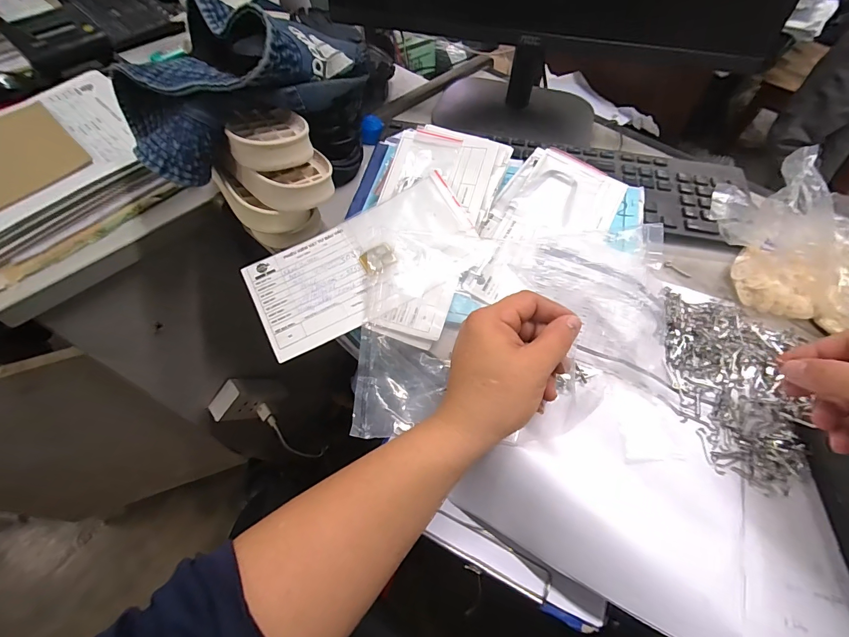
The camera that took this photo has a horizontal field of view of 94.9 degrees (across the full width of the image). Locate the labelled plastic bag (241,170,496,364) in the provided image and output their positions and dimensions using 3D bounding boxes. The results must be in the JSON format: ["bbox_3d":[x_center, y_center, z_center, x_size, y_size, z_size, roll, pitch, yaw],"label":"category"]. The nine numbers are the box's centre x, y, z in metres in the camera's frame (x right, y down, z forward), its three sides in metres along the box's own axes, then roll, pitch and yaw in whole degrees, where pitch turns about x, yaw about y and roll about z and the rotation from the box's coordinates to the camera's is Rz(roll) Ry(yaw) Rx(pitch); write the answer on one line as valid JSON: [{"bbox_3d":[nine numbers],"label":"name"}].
[{"bbox_3d":[-0.054,-0.054,0.357,0.210,0.025,0.103,-29,75,-5],"label":"labelled plastic bag"}]

